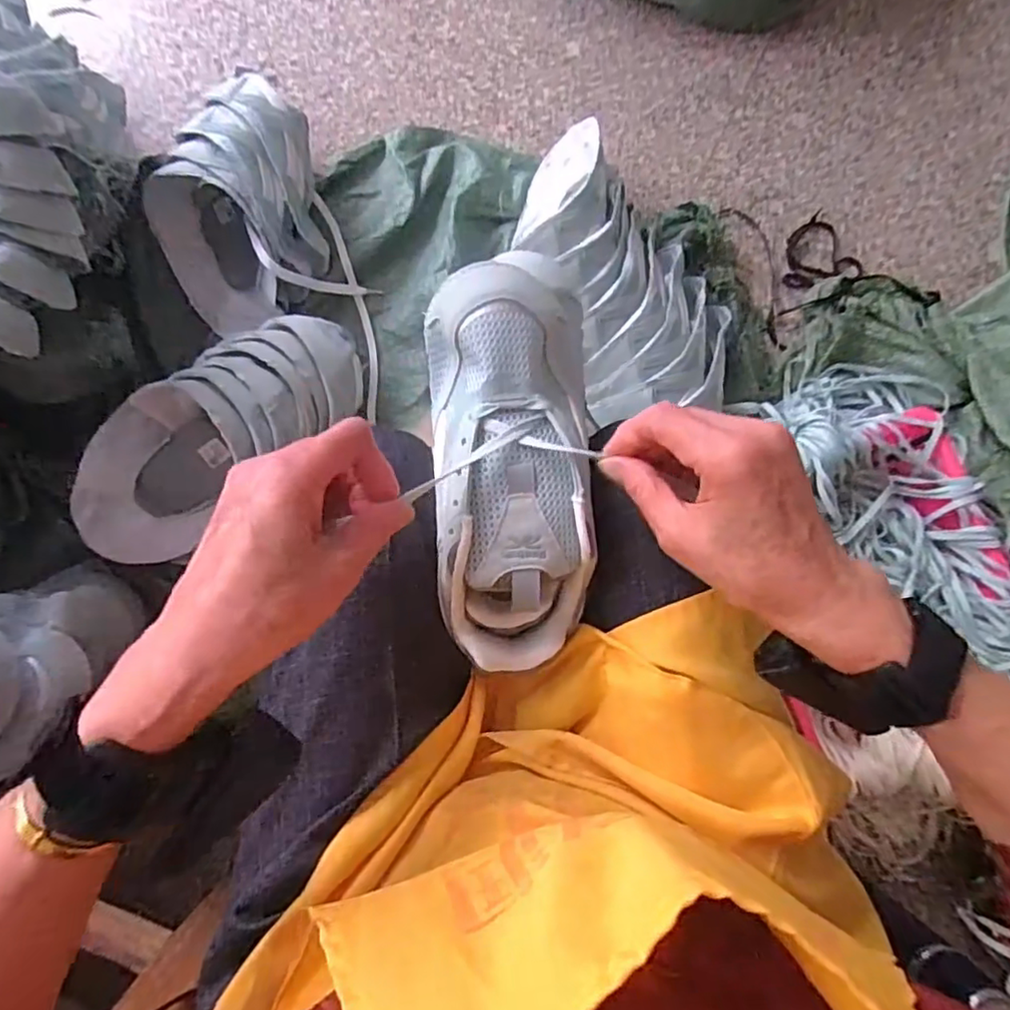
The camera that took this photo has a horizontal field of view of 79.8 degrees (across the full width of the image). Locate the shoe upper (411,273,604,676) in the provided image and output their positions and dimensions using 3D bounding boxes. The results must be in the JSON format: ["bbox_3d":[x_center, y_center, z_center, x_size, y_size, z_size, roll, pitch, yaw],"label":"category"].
[{"bbox_3d":[0.005,-0.023,0.379,0.097,0.064,0.241,-1,88,-2],"label":"shoe upper"}]

